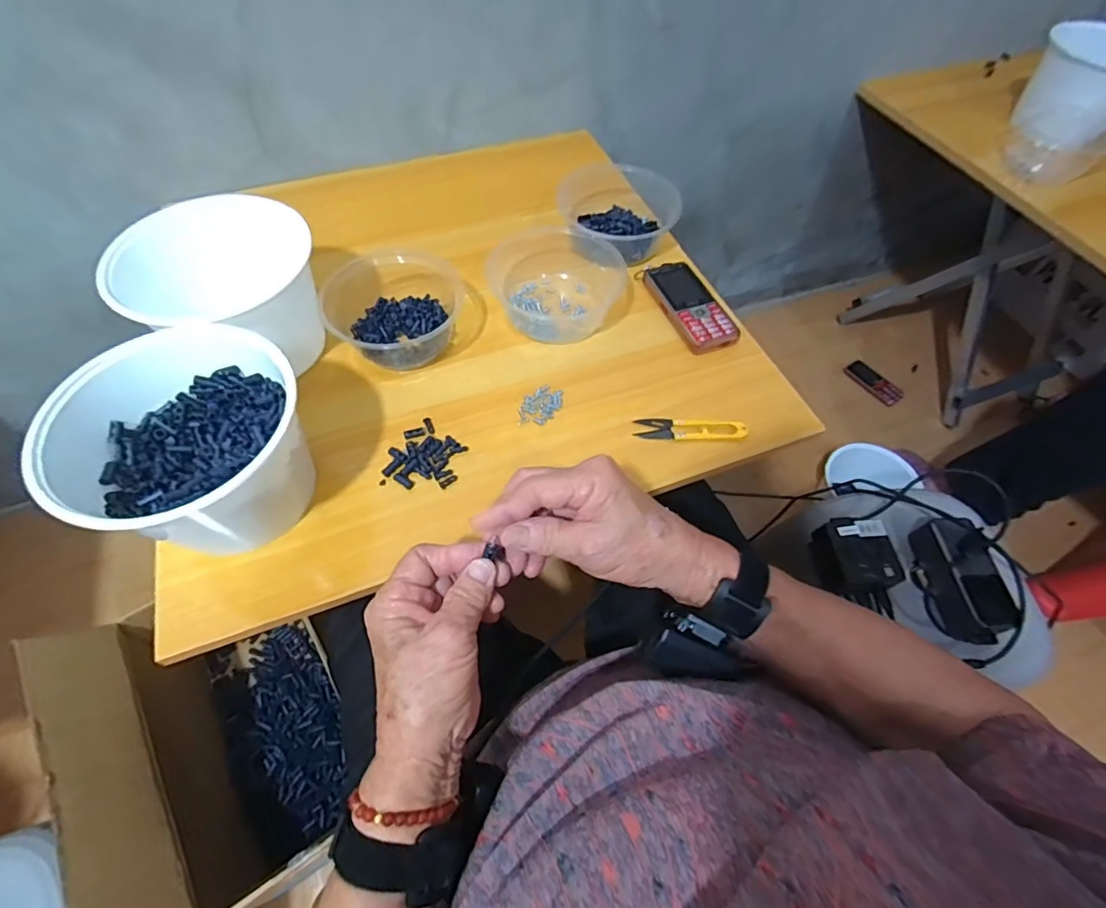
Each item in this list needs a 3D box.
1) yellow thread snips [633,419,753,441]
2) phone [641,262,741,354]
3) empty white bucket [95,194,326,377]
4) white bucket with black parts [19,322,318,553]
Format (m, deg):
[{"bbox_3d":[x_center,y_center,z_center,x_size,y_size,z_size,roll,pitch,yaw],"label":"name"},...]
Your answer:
[{"bbox_3d":[0.132,-0.024,0.496,0.104,0.010,0.024,2,59,-1],"label":"yellow thread snips"},{"bbox_3d":[0.154,-0.167,0.580,0.065,0.015,0.133,-17,61,-12],"label":"phone"},{"bbox_3d":[-0.298,-0.143,0.488,0.145,0.119,0.160,30,62,15],"label":"empty white bucket"},{"bbox_3d":[-0.274,-0.005,0.410,0.164,0.113,0.160,1,59,-1],"label":"white bucket with black parts"}]

